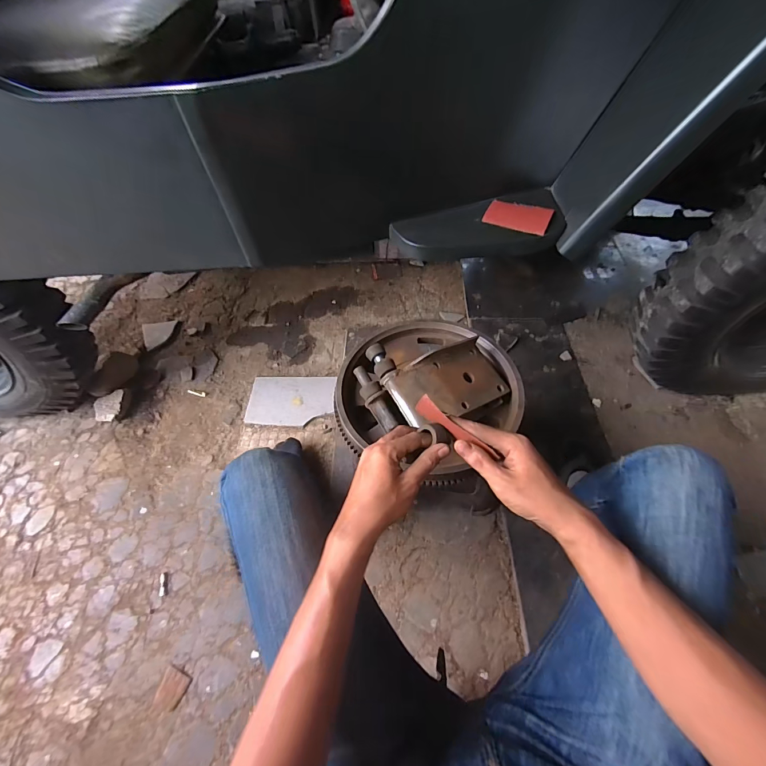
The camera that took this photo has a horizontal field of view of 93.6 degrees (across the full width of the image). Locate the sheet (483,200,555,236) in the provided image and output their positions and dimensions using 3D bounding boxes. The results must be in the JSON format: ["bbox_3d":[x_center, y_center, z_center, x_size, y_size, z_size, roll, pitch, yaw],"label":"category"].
[{"bbox_3d":[0.225,-0.278,0.599,0.103,0.009,0.071,25,59,18],"label":"sheet"}]

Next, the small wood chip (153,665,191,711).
[{"bbox_3d":[-0.394,0.570,0.668,0.049,0.011,0.057,17,56,16],"label":"small wood chip"}]

